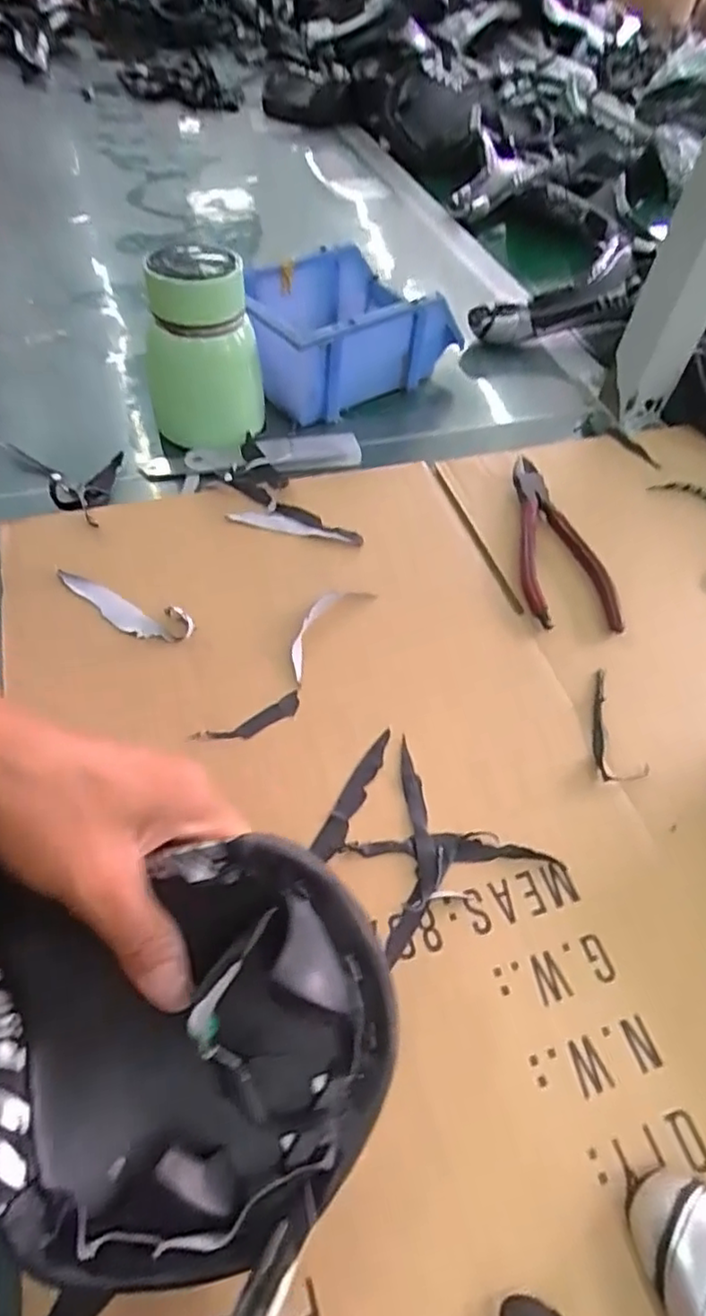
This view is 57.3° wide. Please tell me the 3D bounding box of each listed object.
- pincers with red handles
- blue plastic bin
[{"bbox_3d":[0.141,-0.079,0.430,0.063,0.011,0.148,8,55,0],"label":"pincers with red handles"},{"bbox_3d":[-0.012,-0.271,0.536,0.178,0.076,0.116,-31,63,-24],"label":"blue plastic bin"}]

